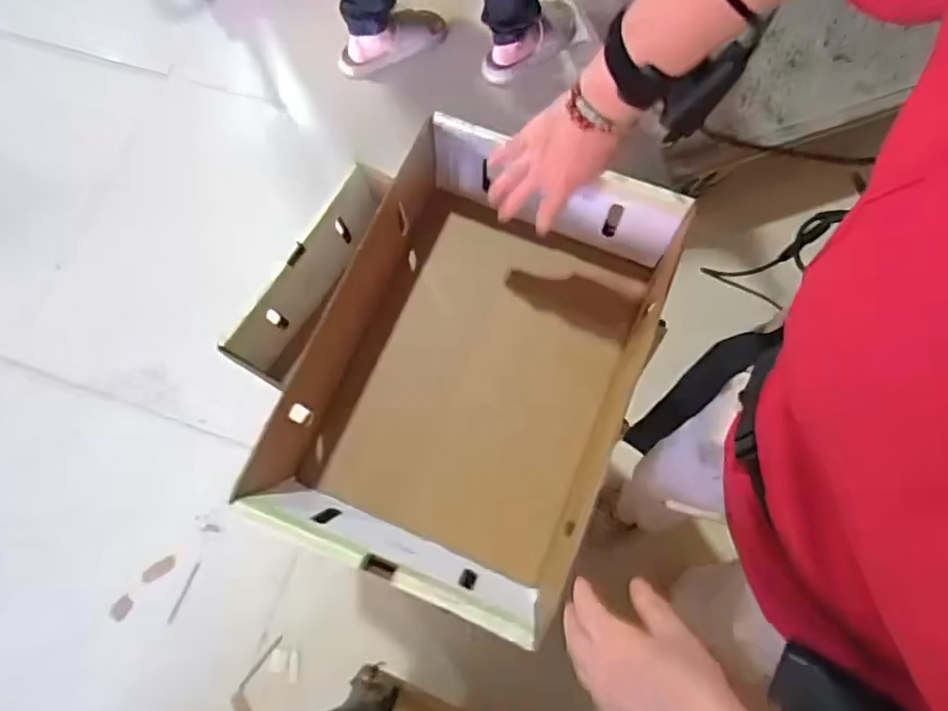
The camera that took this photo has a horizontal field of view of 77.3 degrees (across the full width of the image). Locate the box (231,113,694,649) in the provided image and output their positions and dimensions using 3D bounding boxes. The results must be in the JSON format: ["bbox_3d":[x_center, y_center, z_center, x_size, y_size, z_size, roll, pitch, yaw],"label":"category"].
[{"bbox_3d":[0.001,0.006,0.602,0.294,0.120,0.430,20,75,8],"label":"box"}]

